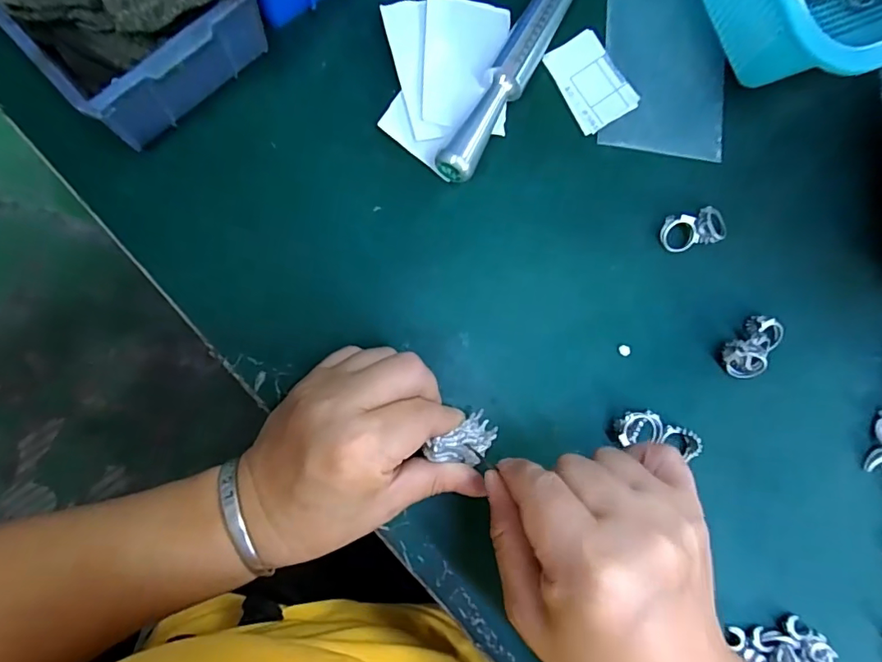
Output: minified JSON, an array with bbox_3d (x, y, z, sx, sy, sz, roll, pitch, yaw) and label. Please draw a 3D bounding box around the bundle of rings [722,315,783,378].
[{"bbox_3d":[0.188,0.009,0.298,0.041,0.018,0.025,-42,92,-9],"label":"bundle of rings"}]

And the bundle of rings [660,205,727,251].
[{"bbox_3d":[0.153,-0.062,0.301,0.043,0.011,0.022,-14,87,-9],"label":"bundle of rings"}]

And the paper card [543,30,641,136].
[{"bbox_3d":[0.089,-0.148,0.298,0.037,0.004,0.054,-31,90,-9],"label":"paper card"}]

